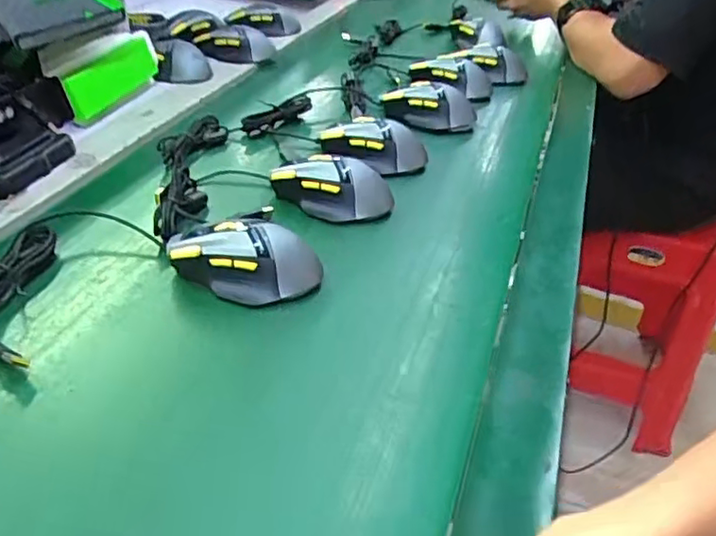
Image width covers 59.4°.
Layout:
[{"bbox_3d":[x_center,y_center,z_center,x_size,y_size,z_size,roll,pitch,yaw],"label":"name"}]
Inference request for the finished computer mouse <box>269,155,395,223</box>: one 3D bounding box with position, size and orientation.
[{"bbox_3d":[-0.023,-0.075,0.582,0.109,0.039,0.061,0,36,-9],"label":"finished computer mouse"}]

